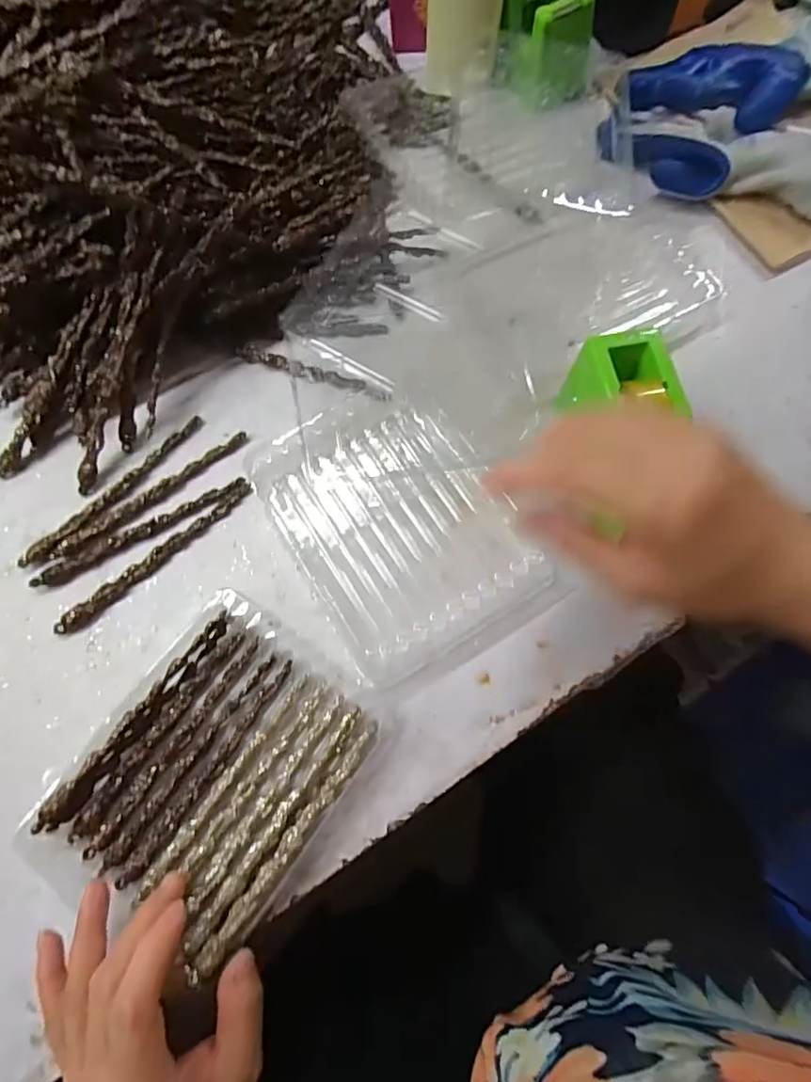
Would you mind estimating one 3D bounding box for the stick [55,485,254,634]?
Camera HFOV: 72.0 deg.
[{"bbox_3d":[-0.168,0.009,0.379,0.150,0.005,0.012,-40,77,-13],"label":"stick"}]

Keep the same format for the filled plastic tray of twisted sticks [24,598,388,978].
[{"bbox_3d":[-0.115,0.134,0.331,0.147,0.027,0.172,32,74,9],"label":"filled plastic tray of twisted sticks"}]

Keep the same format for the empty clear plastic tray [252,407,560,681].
[{"bbox_3d":[-0.004,-0.012,0.377,0.144,0.021,0.175,-29,74,-10],"label":"empty clear plastic tray"}]

